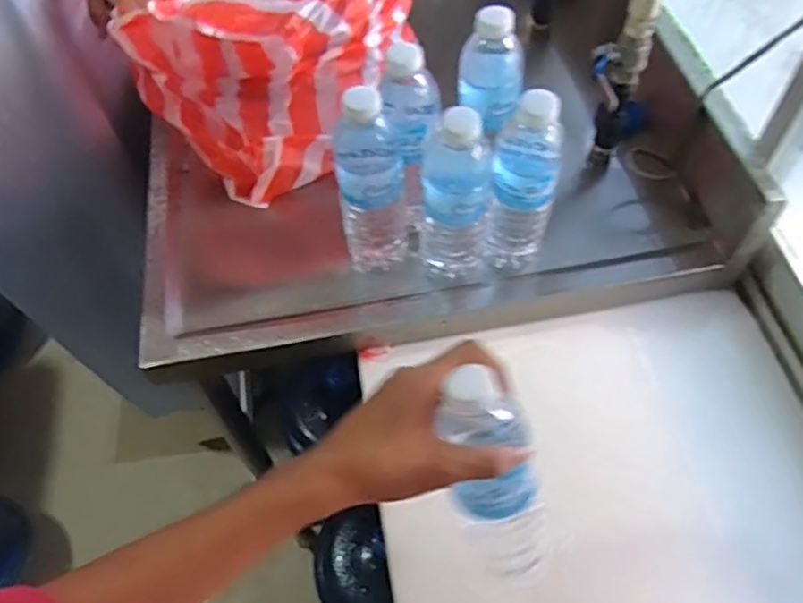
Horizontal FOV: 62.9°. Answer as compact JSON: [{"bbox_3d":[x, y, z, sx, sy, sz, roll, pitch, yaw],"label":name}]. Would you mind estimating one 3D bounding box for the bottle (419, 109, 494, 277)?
[{"bbox_3d":[0.048,-0.094,0.611,0.068,0.206,0.065,6,57,5],"label":"bottle"}]

